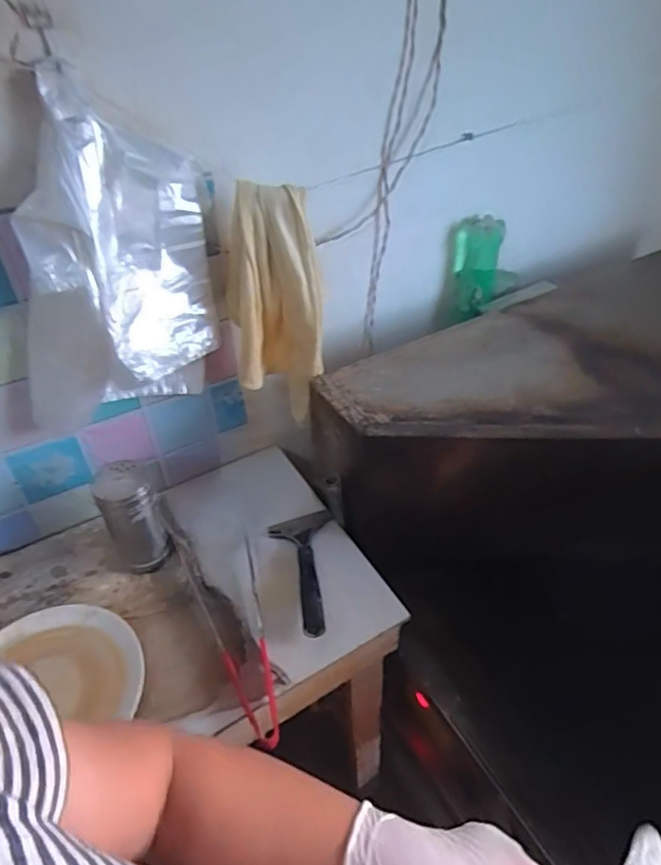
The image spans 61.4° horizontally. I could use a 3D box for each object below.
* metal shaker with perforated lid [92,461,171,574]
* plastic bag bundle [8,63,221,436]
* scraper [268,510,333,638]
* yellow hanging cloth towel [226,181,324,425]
[{"bbox_3d":[-0.278,0.122,0.782,0.070,0.157,0.077,-27,48,-23],"label":"metal shaker with perforated lid"},{"bbox_3d":[-0.271,-0.188,0.676,0.222,0.363,0.170,3,44,6],"label":"plastic bag bundle"},{"bbox_3d":[-0.034,0.191,0.800,0.099,0.043,0.220,-8,44,-5],"label":"scraper"},{"bbox_3d":[-0.080,-0.164,0.756,0.134,0.312,0.073,5,44,8],"label":"yellow hanging cloth towel"}]

